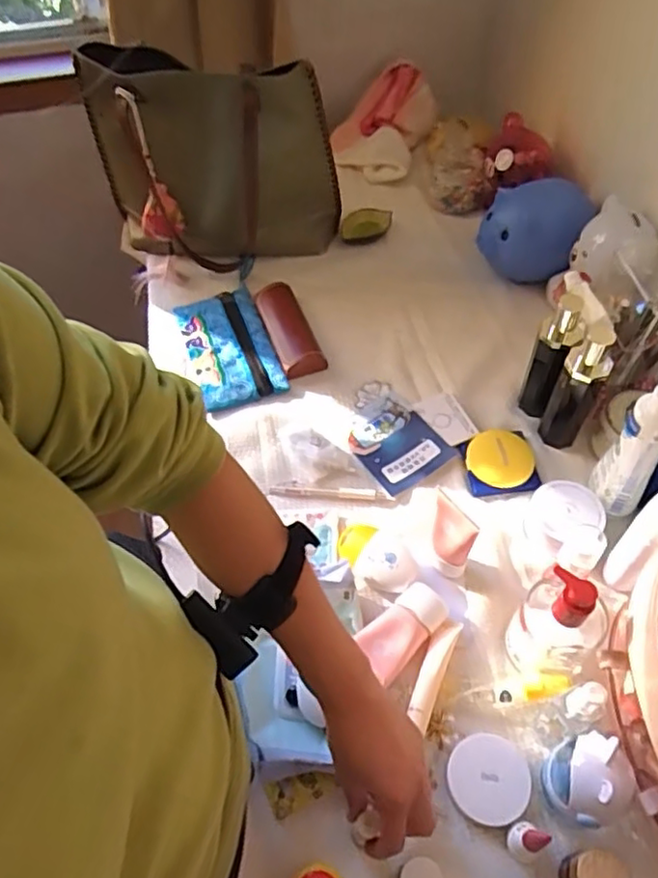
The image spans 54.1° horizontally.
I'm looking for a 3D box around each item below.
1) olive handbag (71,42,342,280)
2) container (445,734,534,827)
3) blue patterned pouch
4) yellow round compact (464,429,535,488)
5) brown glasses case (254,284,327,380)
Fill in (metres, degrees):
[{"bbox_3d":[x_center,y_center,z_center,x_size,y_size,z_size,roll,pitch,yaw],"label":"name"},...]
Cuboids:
[{"bbox_3d":[-0.157,-0.374,0.903,0.332,0.288,0.113,-4,55,-1],"label":"olive handbag"},{"bbox_3d":[0.142,0.303,0.575,0.068,0.024,0.069,-1,55,1],"label":"container"},{"bbox_3d":[-0.143,-0.130,0.901,0.111,0.023,0.209,-18,57,-10],"label":"blue patterned pouch"},{"bbox_3d":[0.203,0.024,0.765,0.076,0.022,0.072,-1,55,1],"label":"yellow round compact"},{"bbox_3d":[-0.058,-0.155,0.899,0.057,0.037,0.174,-17,57,-10],"label":"brown glasses case"}]

